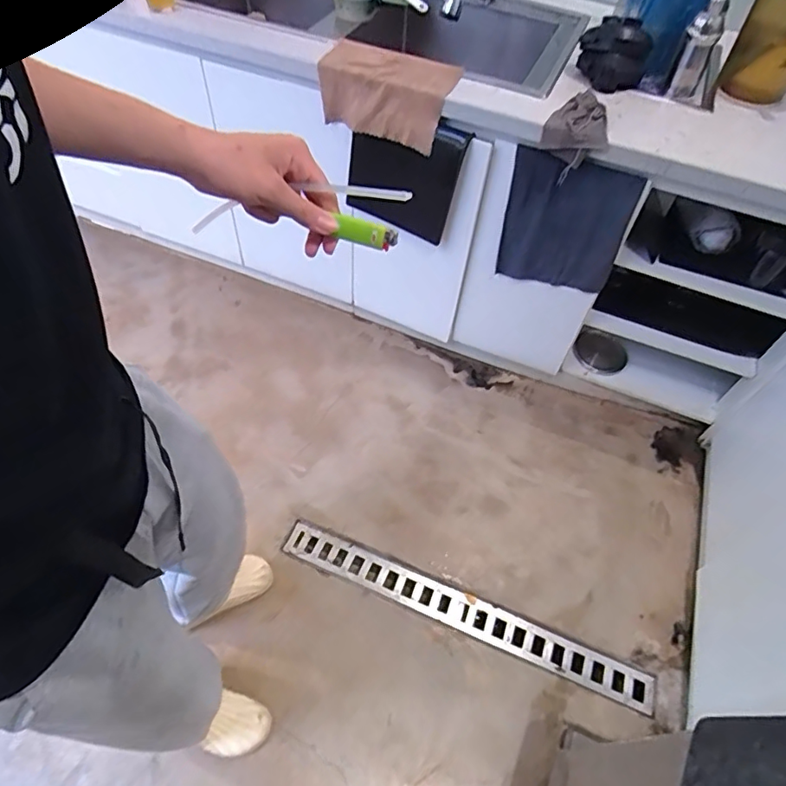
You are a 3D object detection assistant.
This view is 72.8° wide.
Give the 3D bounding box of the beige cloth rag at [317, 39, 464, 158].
[{"bbox_3d":[-0.016,-0.802,1.377,0.338,0.069,0.252,22,81,6],"label":"beige cloth rag"}]

